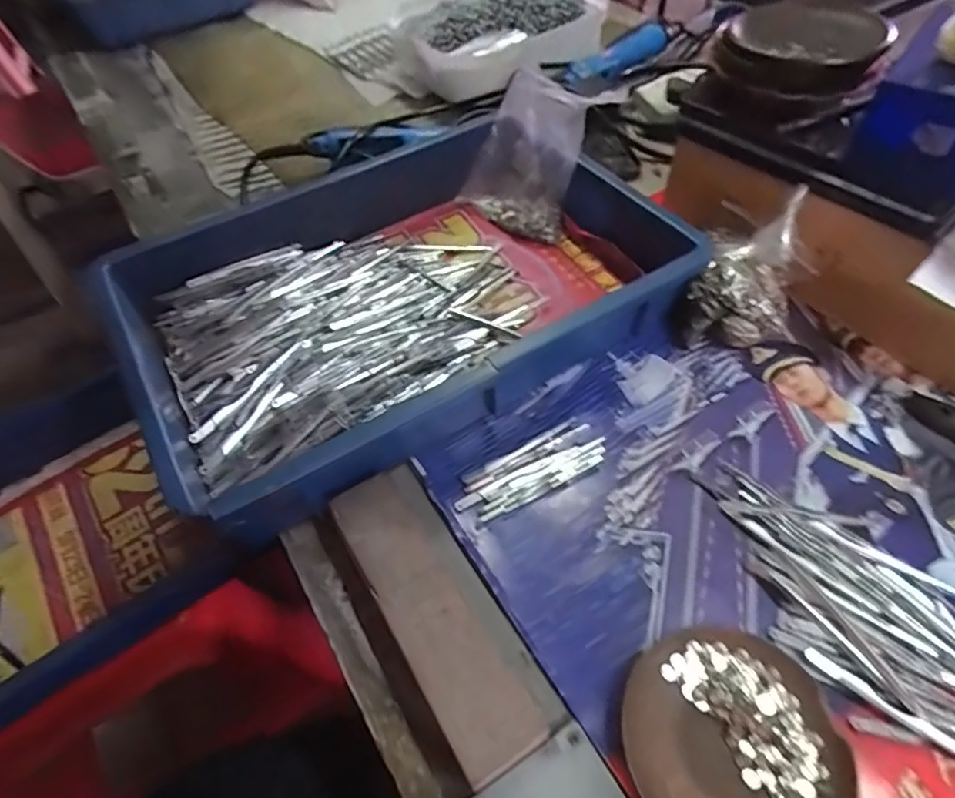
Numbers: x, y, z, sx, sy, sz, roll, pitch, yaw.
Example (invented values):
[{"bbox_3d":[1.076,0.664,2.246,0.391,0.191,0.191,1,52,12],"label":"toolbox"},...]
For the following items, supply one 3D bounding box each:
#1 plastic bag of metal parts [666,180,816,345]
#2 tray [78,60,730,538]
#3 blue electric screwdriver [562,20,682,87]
[{"bbox_3d":[0.223,-0.102,0.448,0.087,0.098,0.111,26,58,20],"label":"plastic bag of metal parts"},{"bbox_3d":[-0.052,-0.098,0.466,0.445,0.080,0.286,-29,58,-19],"label":"tray"},{"bbox_3d":[0.194,-0.464,0.718,0.211,0.039,0.037,-34,60,-18],"label":"blue electric screwdriver"}]

